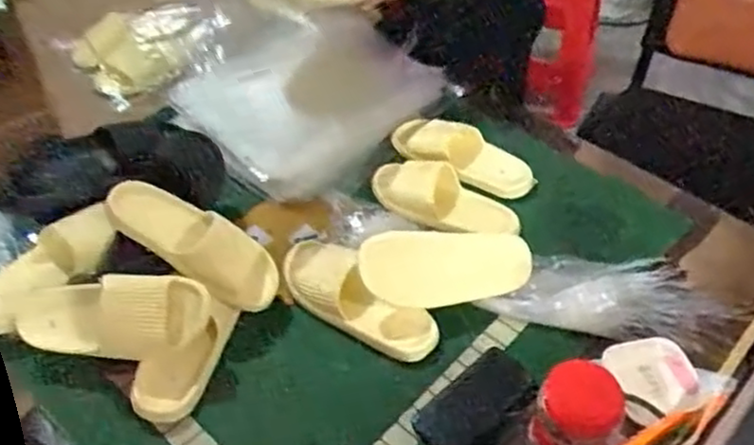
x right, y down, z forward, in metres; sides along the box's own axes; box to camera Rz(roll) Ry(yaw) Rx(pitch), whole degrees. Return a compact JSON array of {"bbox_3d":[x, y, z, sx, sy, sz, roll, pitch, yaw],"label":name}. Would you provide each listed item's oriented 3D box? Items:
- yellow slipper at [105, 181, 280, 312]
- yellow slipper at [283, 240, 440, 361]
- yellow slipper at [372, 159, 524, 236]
[{"bbox_3d":[-0.245,0.027,0.980,0.252,0.061,0.092,32,52,0],"label":"yellow slipper"},{"bbox_3d":[-0.033,0.101,1.010,0.246,0.077,0.088,30,54,26],"label":"yellow slipper"},{"bbox_3d":[0.100,-0.041,1.153,0.231,0.079,0.098,20,47,-8],"label":"yellow slipper"}]

